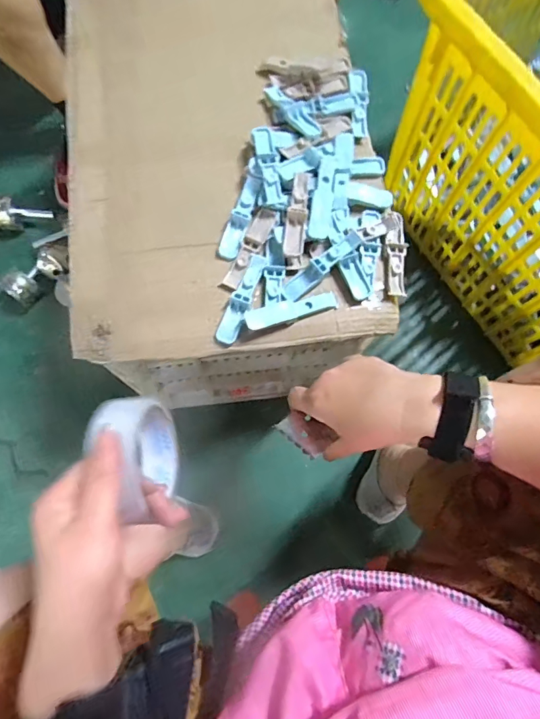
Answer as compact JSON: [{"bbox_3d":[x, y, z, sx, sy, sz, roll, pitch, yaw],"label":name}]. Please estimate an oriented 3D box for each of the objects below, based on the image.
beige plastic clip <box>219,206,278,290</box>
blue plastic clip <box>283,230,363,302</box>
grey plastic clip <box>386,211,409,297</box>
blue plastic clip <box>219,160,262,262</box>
[{"bbox_3d":[-0.021,-0.119,0.457,0.022,0.008,0.105,24,76,4],"label":"beige plastic clip"},{"bbox_3d":[0.054,-0.098,0.446,0.096,0.021,0.021,-40,80,-10],"label":"blue plastic clip"},{"bbox_3d":[0.137,-0.114,0.464,0.021,0.011,0.096,4,76,-1],"label":"grey plastic clip"},{"bbox_3d":[-0.030,-0.164,0.466,0.020,0.022,0.112,18,76,3],"label":"blue plastic clip"}]

